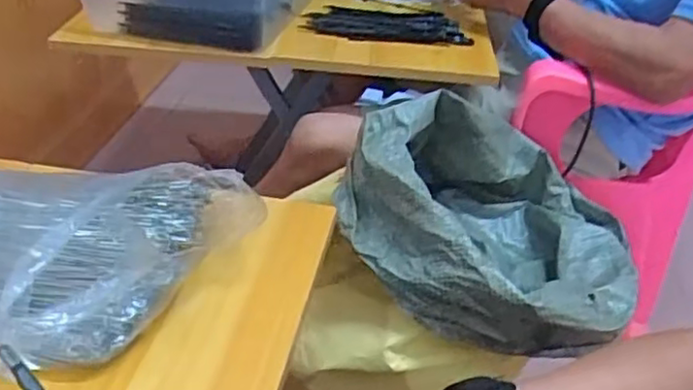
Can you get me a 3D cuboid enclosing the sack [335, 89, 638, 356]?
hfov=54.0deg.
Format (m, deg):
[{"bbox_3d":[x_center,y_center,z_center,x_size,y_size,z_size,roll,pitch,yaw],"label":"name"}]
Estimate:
[{"bbox_3d":[0.167,0.024,0.757,0.303,0.198,0.319,17,36,19],"label":"sack"}]

